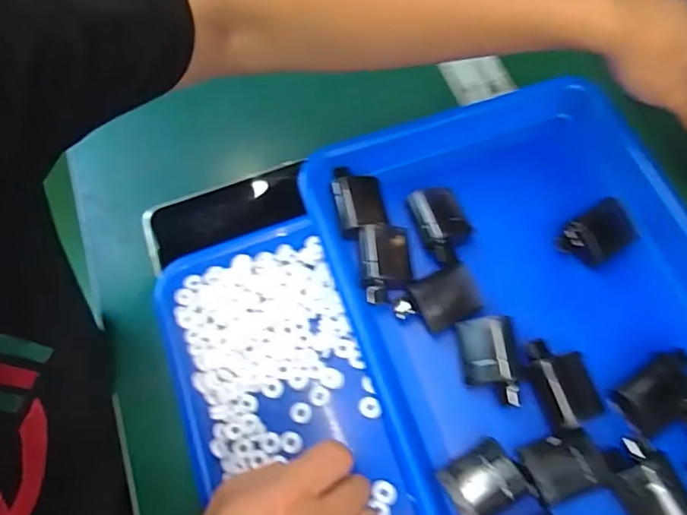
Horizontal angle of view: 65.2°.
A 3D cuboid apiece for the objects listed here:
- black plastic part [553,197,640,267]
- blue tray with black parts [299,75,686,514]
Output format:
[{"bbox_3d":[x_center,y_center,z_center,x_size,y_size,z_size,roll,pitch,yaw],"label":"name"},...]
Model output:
[{"bbox_3d":[0.180,-0.016,0.378,0.052,0.017,0.033,-32,69,-11],"label":"black plastic part"},{"bbox_3d":[0.139,0.038,0.373,0.258,0.058,0.329,-19,67,-5],"label":"blue tray with black parts"}]

